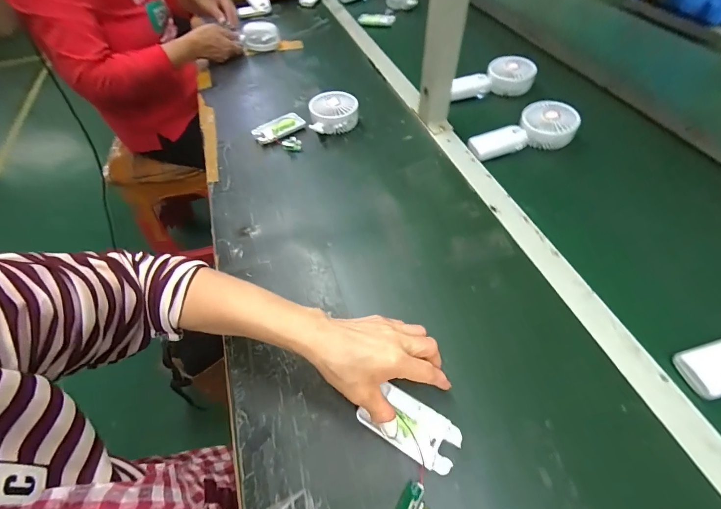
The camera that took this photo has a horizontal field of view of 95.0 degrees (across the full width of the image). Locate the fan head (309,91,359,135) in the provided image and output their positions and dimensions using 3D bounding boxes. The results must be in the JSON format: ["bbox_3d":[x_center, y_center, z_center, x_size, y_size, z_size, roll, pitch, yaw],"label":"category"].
[{"bbox_3d":[-0.049,-0.264,0.627,0.089,0.049,0.088,-2,54,1],"label":"fan head"}]

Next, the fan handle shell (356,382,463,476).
[{"bbox_3d":[0.048,0.166,0.321,0.092,0.012,0.047,26,60,21],"label":"fan handle shell"}]

